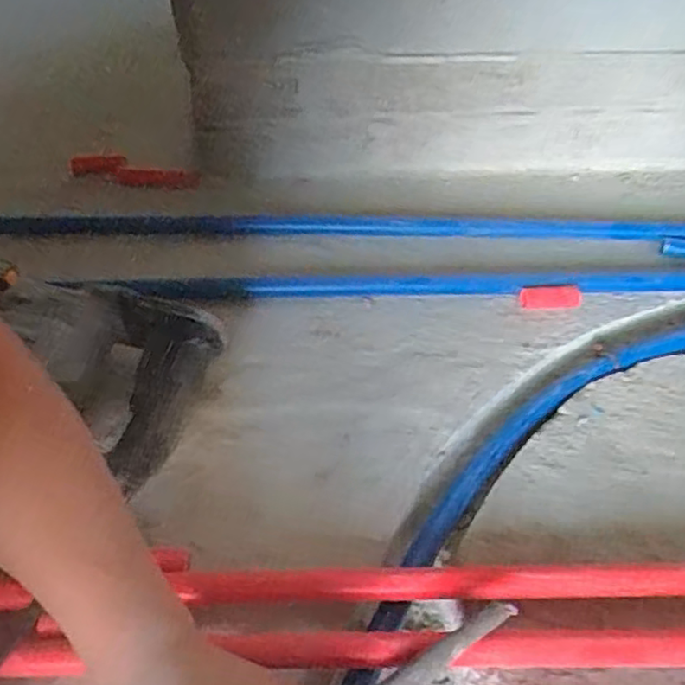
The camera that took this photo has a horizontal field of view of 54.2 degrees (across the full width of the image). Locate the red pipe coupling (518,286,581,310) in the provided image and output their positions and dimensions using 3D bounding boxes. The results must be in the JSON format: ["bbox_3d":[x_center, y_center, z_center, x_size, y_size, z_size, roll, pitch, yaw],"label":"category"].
[{"bbox_3d":[0.200,-0.042,0.644,0.060,0.016,0.018,-2,47,-1],"label":"red pipe coupling"}]

